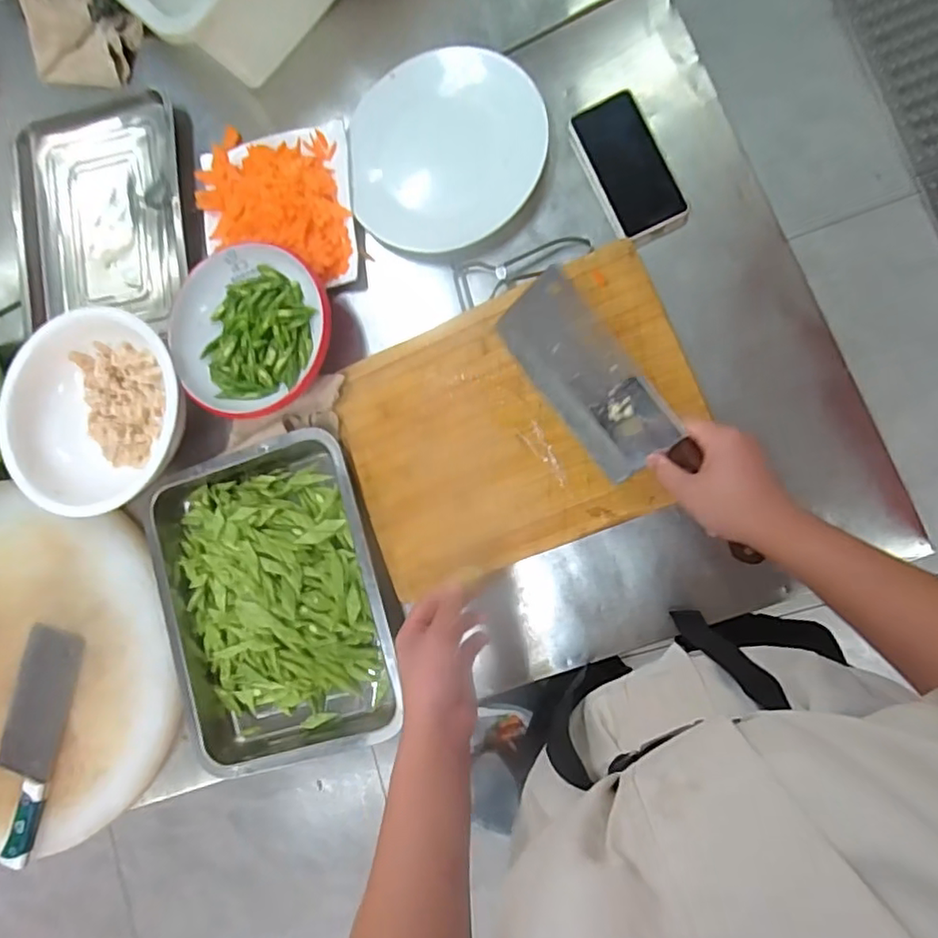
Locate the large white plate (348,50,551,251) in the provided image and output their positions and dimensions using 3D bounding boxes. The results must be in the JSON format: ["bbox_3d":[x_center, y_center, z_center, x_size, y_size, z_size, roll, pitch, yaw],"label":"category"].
[{"bbox_3d":[-0.028,-0.378,0.698,0.227,0.015,0.225,-4,84,12],"label":"large white plate"}]

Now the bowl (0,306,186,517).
[{"bbox_3d":[-0.449,-0.066,0.729,0.227,0.068,0.237,-1,85,12],"label":"bowl"}]

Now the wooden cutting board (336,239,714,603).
[{"bbox_3d":[0.051,-0.046,0.646,0.375,0.048,0.269,-24,86,9],"label":"wooden cutting board"}]

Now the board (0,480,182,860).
[{"bbox_3d":[-0.584,0.249,0.748,0.443,0.039,0.437,-1,85,12],"label":"board"}]

